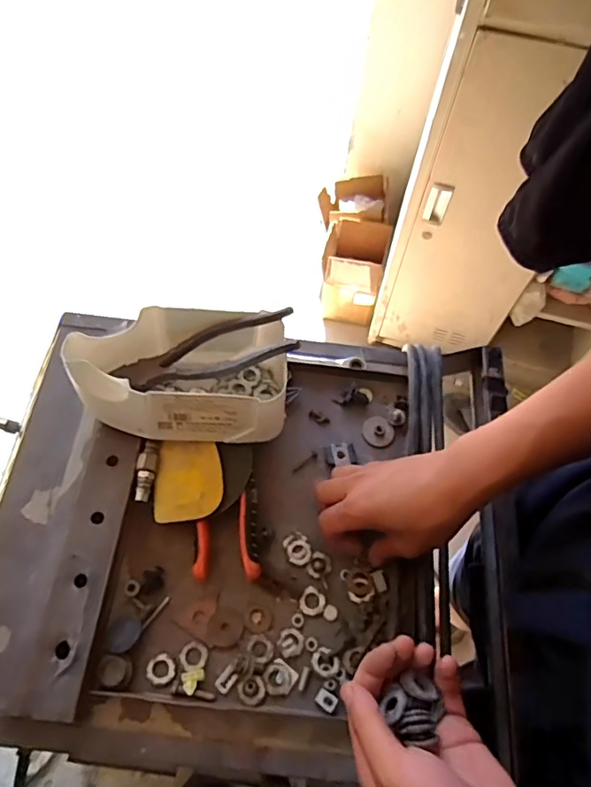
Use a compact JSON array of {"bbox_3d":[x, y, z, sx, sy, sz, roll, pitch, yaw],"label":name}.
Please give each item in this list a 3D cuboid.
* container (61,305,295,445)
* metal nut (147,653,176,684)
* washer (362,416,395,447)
[{"bbox_3d":[-0.095,-0.015,0.462,0.170,0.080,0.095,2,63,-2],"label":"container"},{"bbox_3d":[-0.105,0.217,0.425,0.022,0.004,0.020,1,63,-2],"label":"metal nut"},{"bbox_3d":[0.081,0.037,0.524,0.030,0.006,0.030,0,65,-1],"label":"washer"}]

